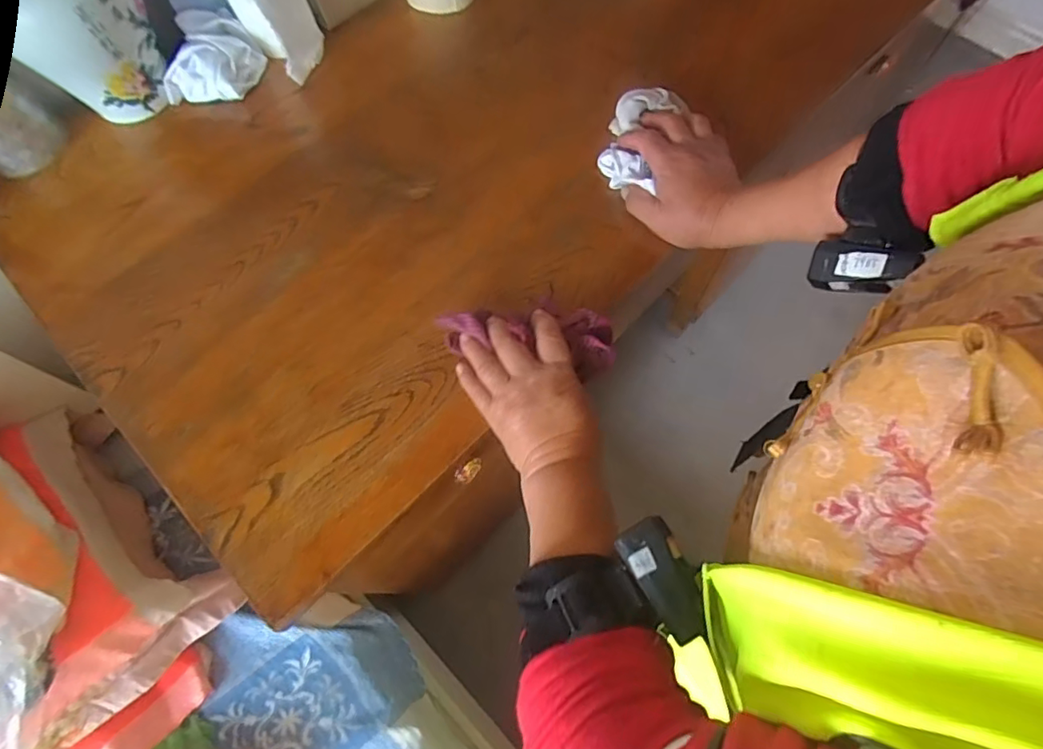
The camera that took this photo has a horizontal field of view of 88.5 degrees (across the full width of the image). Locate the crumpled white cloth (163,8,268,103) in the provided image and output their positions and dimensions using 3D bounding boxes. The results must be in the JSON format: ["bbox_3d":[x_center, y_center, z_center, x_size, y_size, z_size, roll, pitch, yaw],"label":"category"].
[{"bbox_3d":[-0.341,-0.349,0.593,0.083,0.043,0.107,13,69,6],"label":"crumpled white cloth"}]

